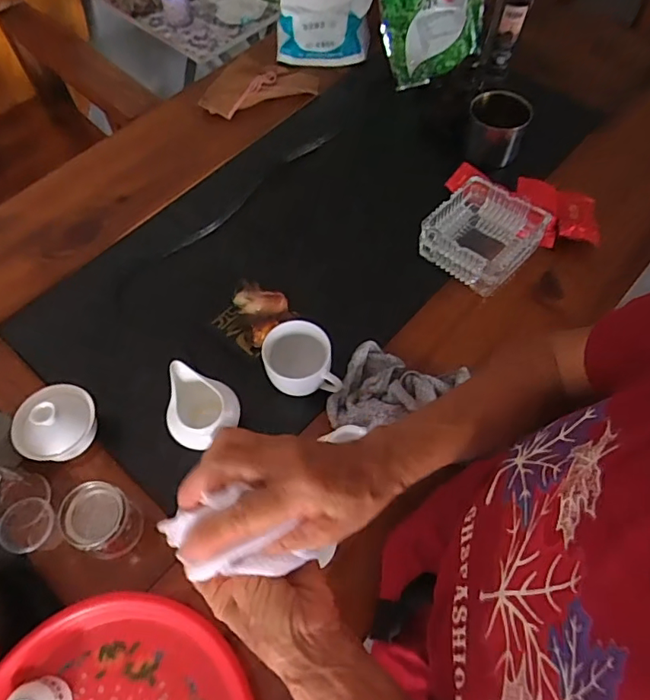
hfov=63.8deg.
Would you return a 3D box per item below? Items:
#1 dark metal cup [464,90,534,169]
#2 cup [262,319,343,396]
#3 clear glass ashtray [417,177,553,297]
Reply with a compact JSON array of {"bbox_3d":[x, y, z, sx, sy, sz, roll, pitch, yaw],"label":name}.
[{"bbox_3d":[0.260,-0.339,0.798,0.082,0.085,0.073,13,62,8],"label":"dark metal cup"},{"bbox_3d":[-0.031,0.015,0.604,0.075,0.053,0.081,-13,62,-6],"label":"cup"},{"bbox_3d":[0.203,-0.149,0.682,0.118,0.057,0.117,41,69,20],"label":"clear glass ashtray"}]

